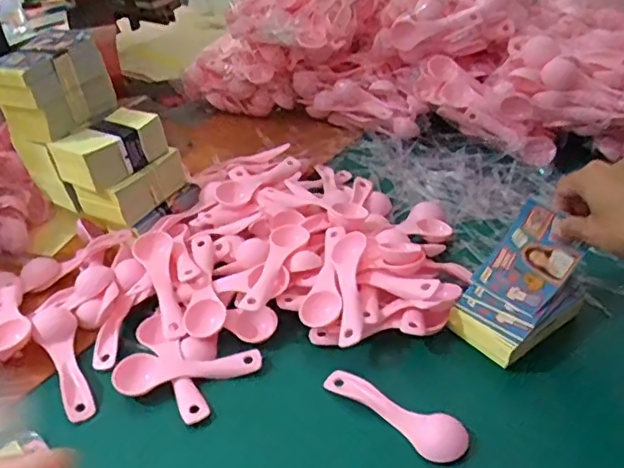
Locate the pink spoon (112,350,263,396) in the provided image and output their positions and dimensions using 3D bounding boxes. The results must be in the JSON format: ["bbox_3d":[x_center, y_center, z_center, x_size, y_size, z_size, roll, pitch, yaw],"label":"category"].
[{"bbox_3d":[-0.099,0.107,0.462,0.115,0.016,0.028,-7,36,-5],"label":"pink spoon"}]

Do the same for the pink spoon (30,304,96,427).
[{"bbox_3d":[-0.201,0.102,0.475,0.032,0.027,0.113,-23,40,-24],"label":"pink spoon"}]

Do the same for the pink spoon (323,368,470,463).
[{"bbox_3d":[0.059,0.129,0.419,0.113,0.019,0.031,25,45,33],"label":"pink spoon"}]

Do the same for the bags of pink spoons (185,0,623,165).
[{"bbox_3d":[0.186,-0.233,0.723,0.714,0.186,0.221,18,41,27],"label":"bags of pink spoons"}]

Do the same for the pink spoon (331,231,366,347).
[{"bbox_3d":[0.032,0.042,0.485,0.027,0.014,0.115,-1,50,3],"label":"pink spoon"}]

